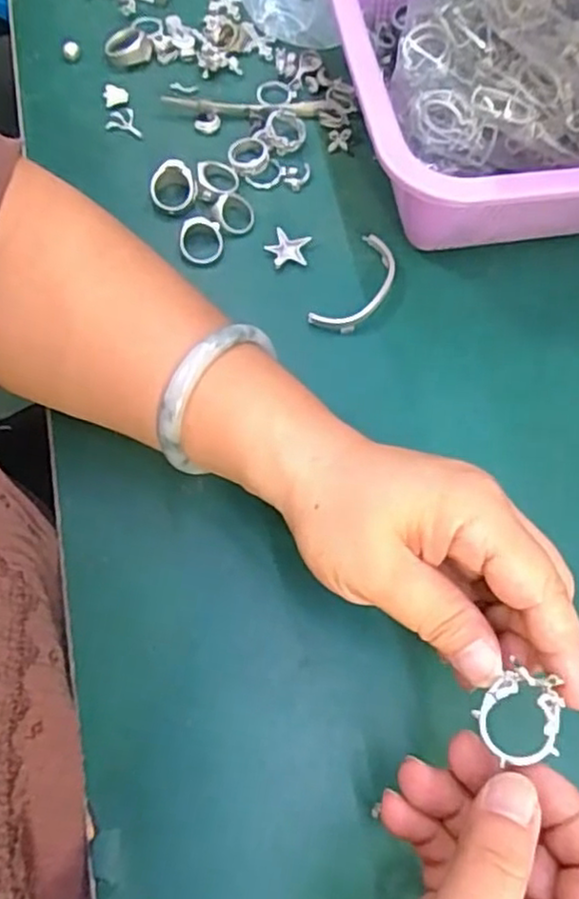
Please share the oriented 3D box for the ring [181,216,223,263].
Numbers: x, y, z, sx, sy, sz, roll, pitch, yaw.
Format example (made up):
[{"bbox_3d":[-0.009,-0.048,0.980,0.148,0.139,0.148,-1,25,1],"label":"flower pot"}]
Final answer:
[{"bbox_3d":[-0.047,-0.113,0.372,0.025,0.008,0.025,0,88,-9],"label":"ring"}]

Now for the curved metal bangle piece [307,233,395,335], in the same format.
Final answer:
[{"bbox_3d":[0.038,-0.087,0.365,0.027,0.007,0.064,29,72,12],"label":"curved metal bangle piece"}]

